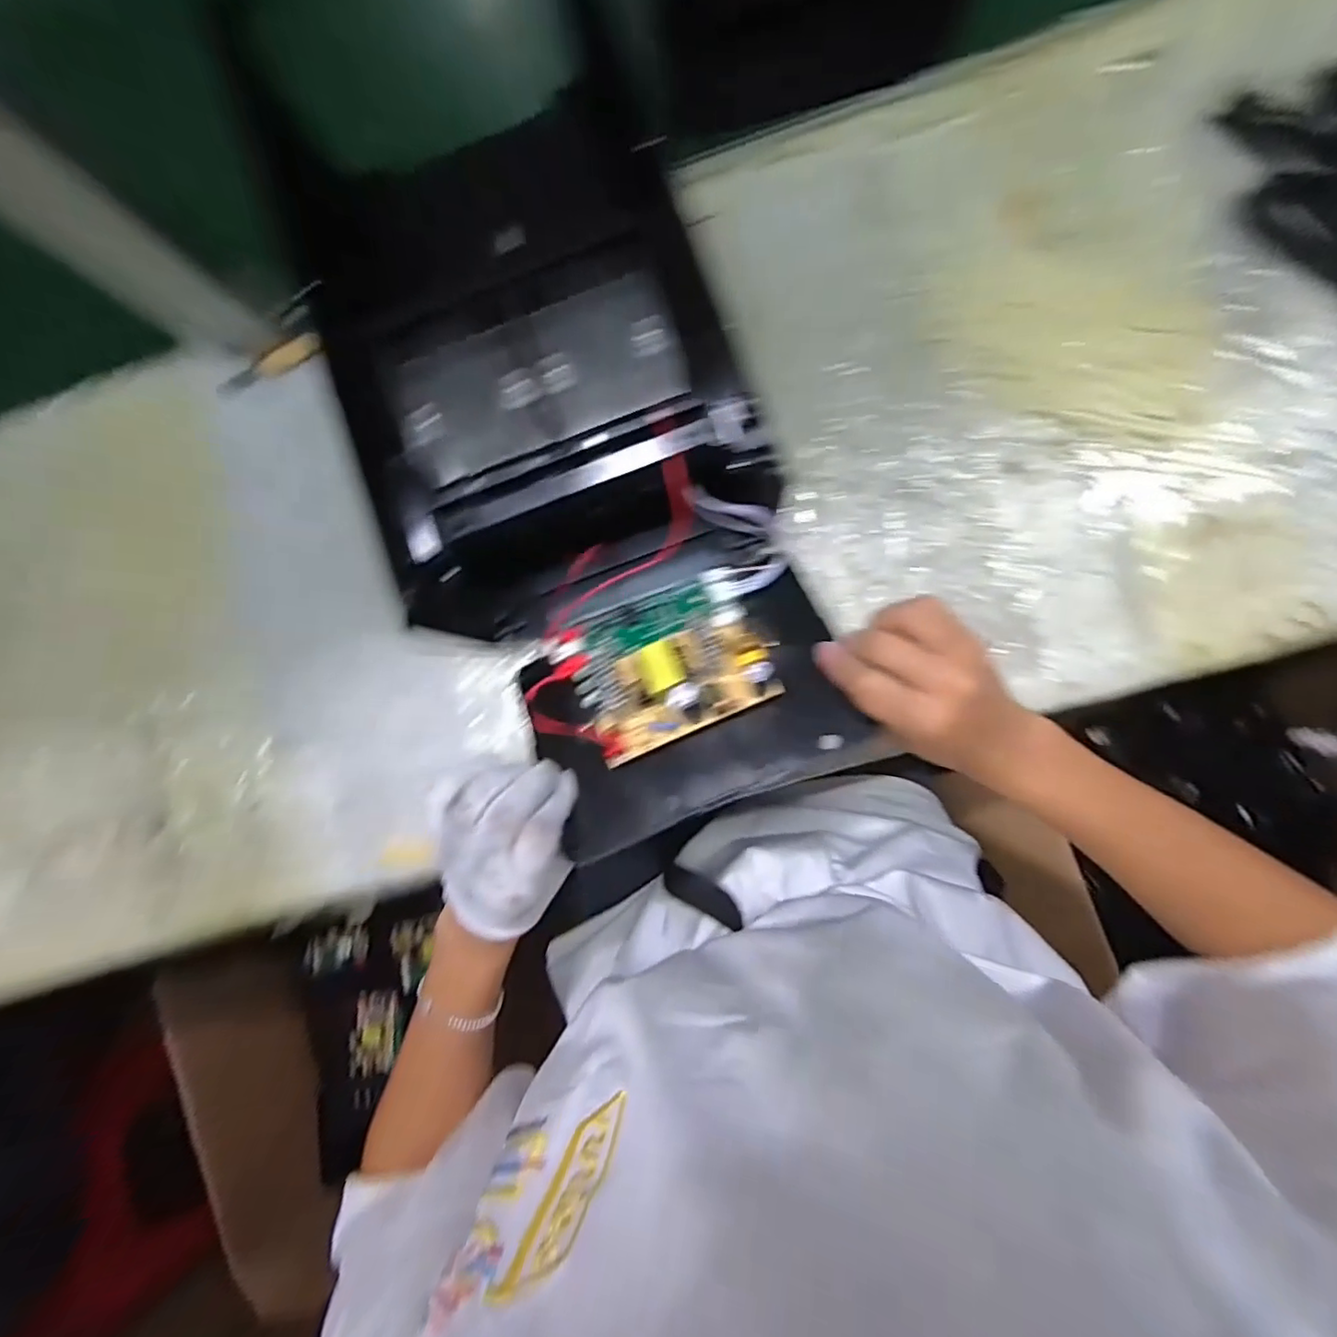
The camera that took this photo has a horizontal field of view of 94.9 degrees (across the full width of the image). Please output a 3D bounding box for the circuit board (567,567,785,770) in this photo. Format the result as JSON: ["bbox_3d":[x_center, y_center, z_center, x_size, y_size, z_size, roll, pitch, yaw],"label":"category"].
[{"bbox_3d":[0.000,-0.009,0.354,0.106,0.027,0.093,-23,59,4],"label":"circuit board"}]

